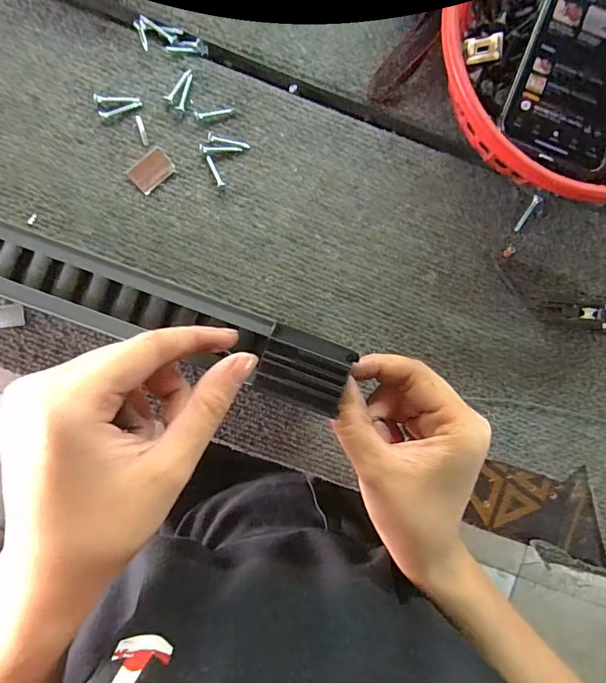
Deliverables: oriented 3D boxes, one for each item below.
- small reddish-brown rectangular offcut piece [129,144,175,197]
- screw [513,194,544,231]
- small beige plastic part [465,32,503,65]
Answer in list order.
[{"bbox_3d":[-0.109,-0.123,0.311,0.030,0.004,0.022,-43,92,-2],"label":"small reddish-brown rectangular offcut piece"},{"bbox_3d":[0.169,-0.097,0.328,0.007,0.004,0.030,36,89,-2],"label":"screw"},{"bbox_3d":[0.122,-0.196,0.292,0.024,0.006,0.017,-7,89,-5],"label":"small beige plastic part"}]

